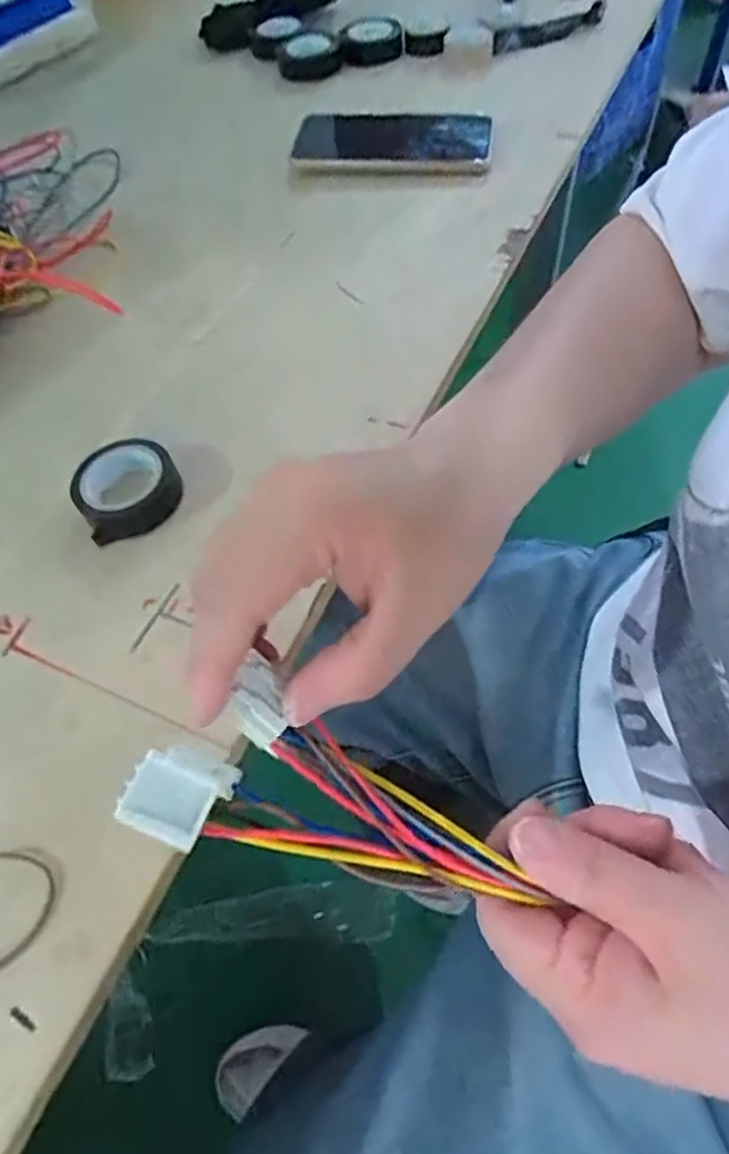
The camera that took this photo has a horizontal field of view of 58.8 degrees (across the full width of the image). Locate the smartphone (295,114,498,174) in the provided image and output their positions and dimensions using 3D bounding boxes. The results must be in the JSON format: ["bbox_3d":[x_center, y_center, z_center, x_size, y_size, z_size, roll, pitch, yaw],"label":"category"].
[{"bbox_3d":[0.024,-0.364,0.539,0.159,0.012,0.088,2,59,6],"label":"smartphone"}]

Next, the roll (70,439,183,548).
[{"bbox_3d":[-0.129,-0.049,0.353,0.054,0.020,0.049,-29,61,-12],"label":"roll"}]

